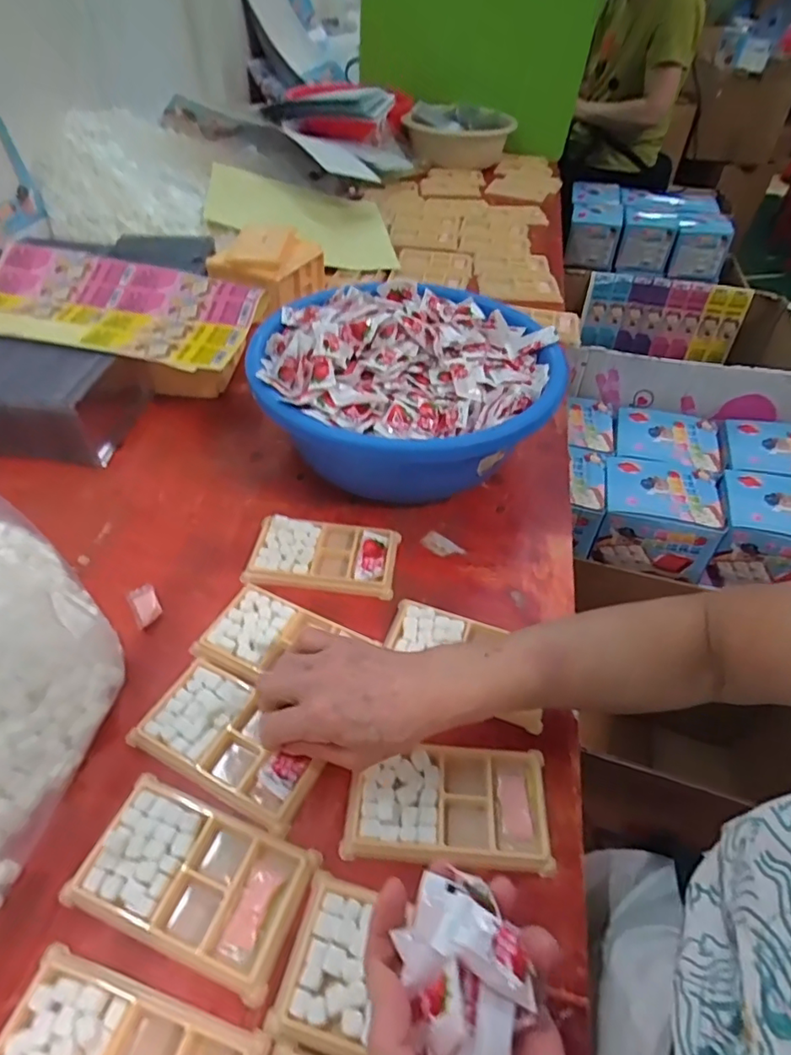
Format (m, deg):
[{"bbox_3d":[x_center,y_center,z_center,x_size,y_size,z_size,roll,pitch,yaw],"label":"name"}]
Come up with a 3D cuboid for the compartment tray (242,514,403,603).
[{"bbox_3d":[-0.068,0.024,0.539,0.137,0.014,0.077,5,46,1],"label":"compartment tray"}]

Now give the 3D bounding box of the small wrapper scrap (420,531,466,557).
[{"bbox_3d":[0.047,0.019,0.563,0.042,0.004,0.021,30,51,23],"label":"small wrapper scrap"}]

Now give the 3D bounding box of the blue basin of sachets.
[{"bbox_3d":[0.011,-0.146,0.616,0.311,0.140,0.292,2,46,-2],"label":"blue basin of sachets"}]

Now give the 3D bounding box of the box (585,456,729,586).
[{"bbox_3d":[0.417,-0.020,0.915,0.172,0.110,0.156,15,47,10],"label":"box"}]

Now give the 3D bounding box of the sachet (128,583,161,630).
[{"bbox_3d":[-0.220,0.068,0.497,0.022,0.006,0.043,-25,53,-25],"label":"sachet"}]

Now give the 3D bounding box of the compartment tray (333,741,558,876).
[{"bbox_3d":[0.037,0.188,0.391,0.134,0.012,0.078,4,46,0],"label":"compartment tray"}]

